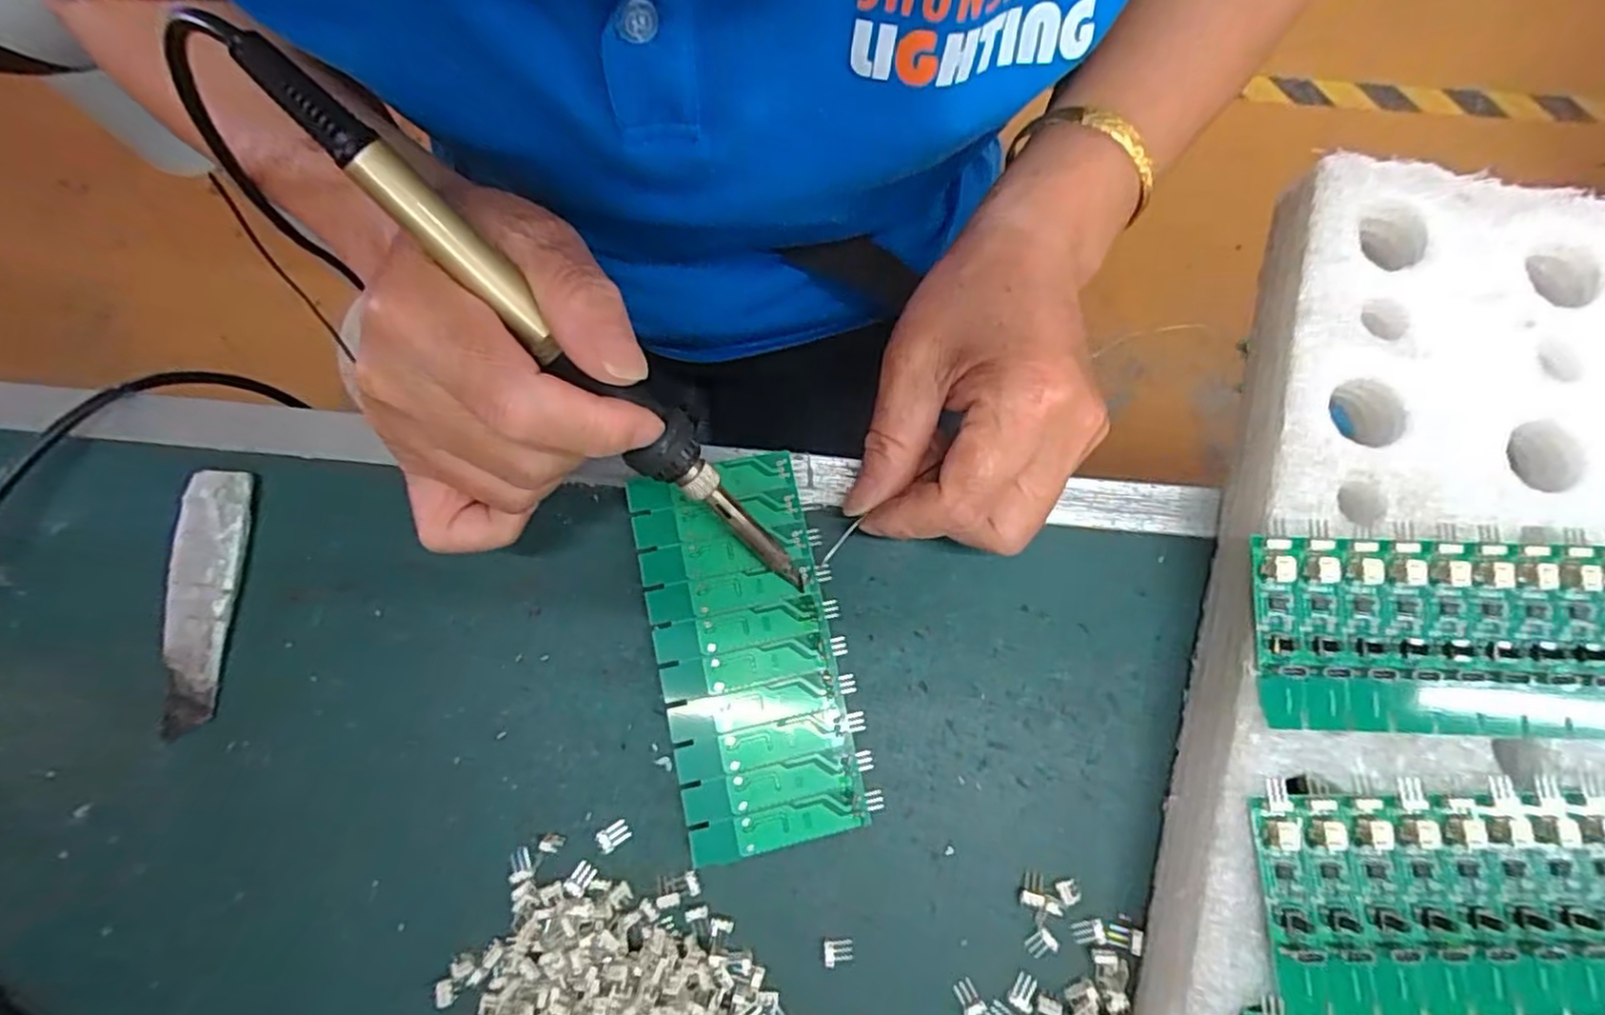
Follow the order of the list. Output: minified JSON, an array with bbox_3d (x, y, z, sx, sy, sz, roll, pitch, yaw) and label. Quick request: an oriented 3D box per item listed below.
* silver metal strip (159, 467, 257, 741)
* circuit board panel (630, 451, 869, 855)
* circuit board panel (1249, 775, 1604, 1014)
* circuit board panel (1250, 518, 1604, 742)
[{"bbox_3d":[-0.226,0.034,0.271,0.023,0.004,0.097,4,83,-6],"label":"silver metal strip"},{"bbox_3d":[-0.021,0.052,0.266,0.061,0.014,0.136,-12,80,-2],"label":"circuit board panel"},{"bbox_3d":[0.211,0.118,0.219,0.137,0.006,0.063,0,80,0],"label":"circuit board panel"},{"bbox_3d":[0.218,0.041,0.235,0.134,0.006,0.065,2,80,0],"label":"circuit board panel"}]

